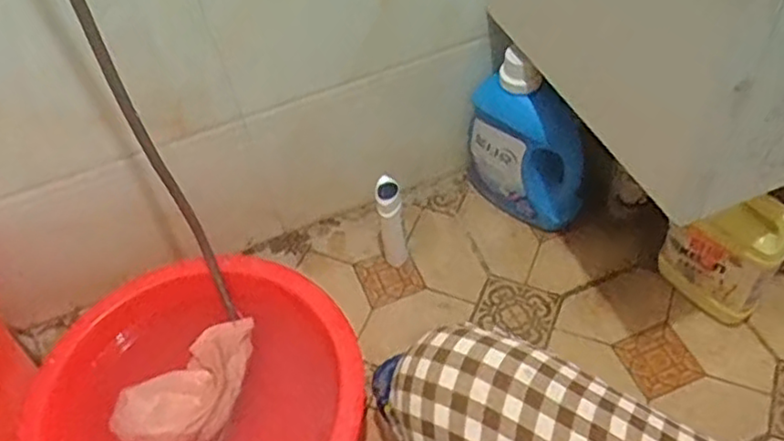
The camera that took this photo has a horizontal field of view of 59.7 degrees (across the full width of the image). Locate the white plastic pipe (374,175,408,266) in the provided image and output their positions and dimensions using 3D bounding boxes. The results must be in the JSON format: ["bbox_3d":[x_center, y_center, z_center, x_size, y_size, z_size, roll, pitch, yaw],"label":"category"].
[{"bbox_3d":[0.000,0.008,1.084,0.040,0.182,0.049,-8,52,0],"label":"white plastic pipe"}]

